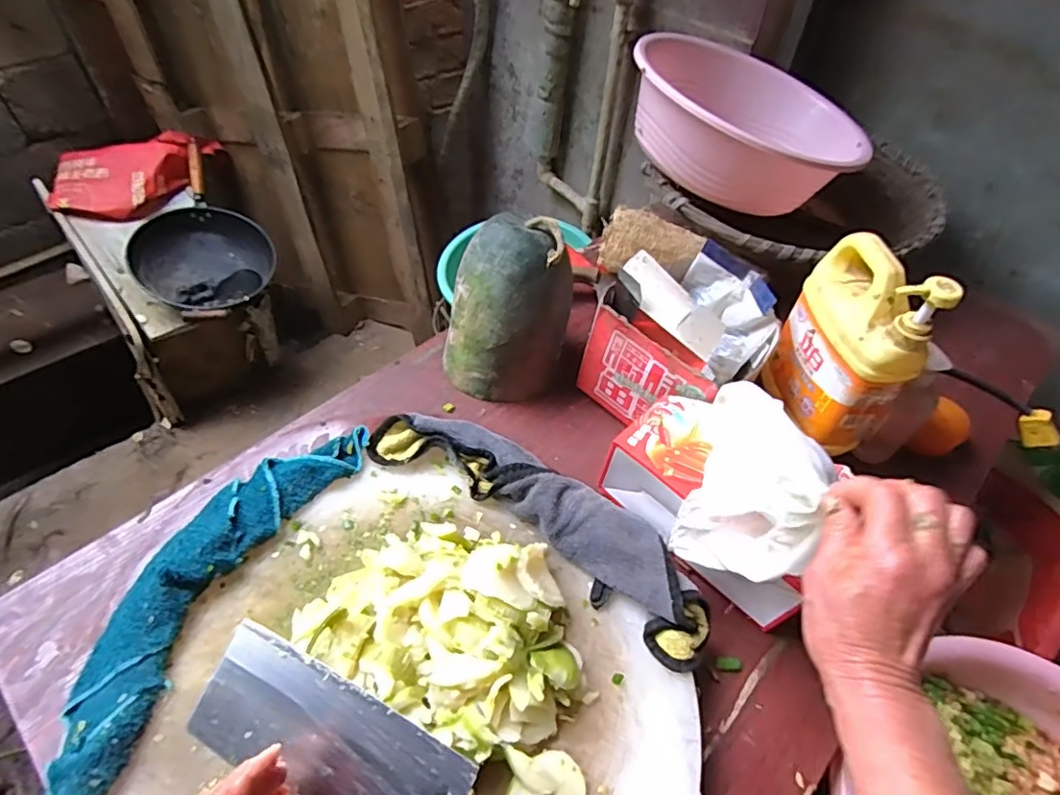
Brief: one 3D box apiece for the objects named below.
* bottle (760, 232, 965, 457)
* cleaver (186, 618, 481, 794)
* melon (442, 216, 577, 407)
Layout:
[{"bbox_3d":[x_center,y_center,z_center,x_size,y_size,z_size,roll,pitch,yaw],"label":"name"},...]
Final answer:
[{"bbox_3d":[0.327,-0.061,0.610,0.070,0.208,0.151,-13,52,-14],"label":"bottle"},{"bbox_3d":[-0.096,0.269,0.399,0.317,0.023,0.090,22,79,18],"label":"cleaver"},{"bbox_3d":[-0.029,-0.102,0.675,0.129,0.193,0.127,2,50,-2],"label":"melon"}]

